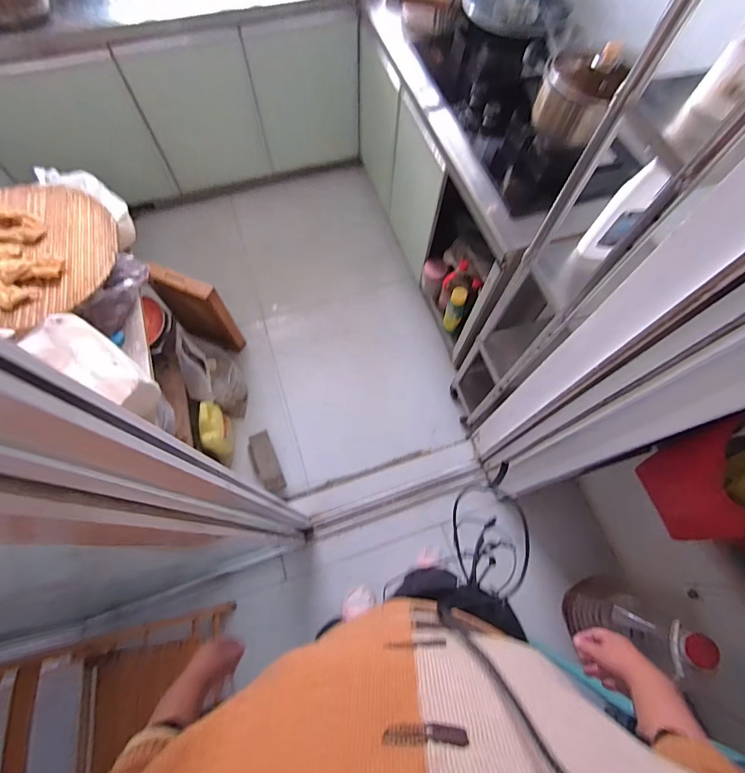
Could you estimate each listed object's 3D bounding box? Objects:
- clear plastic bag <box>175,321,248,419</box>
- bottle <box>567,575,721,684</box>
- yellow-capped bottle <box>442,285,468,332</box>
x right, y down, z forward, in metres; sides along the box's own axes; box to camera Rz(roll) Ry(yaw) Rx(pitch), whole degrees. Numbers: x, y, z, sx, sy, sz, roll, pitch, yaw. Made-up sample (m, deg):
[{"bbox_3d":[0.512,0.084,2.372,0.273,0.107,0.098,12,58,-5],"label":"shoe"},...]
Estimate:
[{"bbox_3d":[-0.592,-0.046,1.480,0.166,0.287,0.293,-12,69,-7],"label":"clear plastic bag"},{"bbox_3d":[0.729,0.645,1.090,0.203,0.395,0.177,12,68,3],"label":"bottle"},{"bbox_3d":[0.311,-0.287,1.492,0.067,0.195,0.060,19,46,6],"label":"yellow-capped bottle"}]

